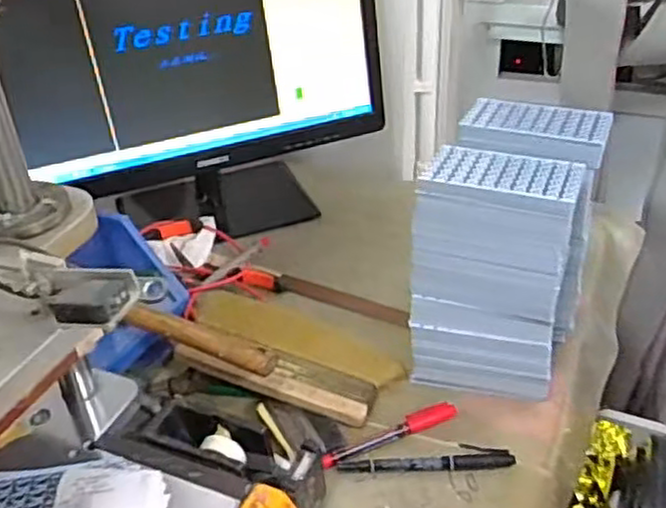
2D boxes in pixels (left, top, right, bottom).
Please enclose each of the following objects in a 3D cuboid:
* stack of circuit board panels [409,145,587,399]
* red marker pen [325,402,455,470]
[{"bbox_3d":[0.133,0.017,0.599,0.124,0.190,0.084,9,36,16],"label":"stack of circuit board panels"},{"bbox_3d":[0.048,0.147,0.593,0.123,0.013,0.014,-18,38,-21],"label":"red marker pen"}]

